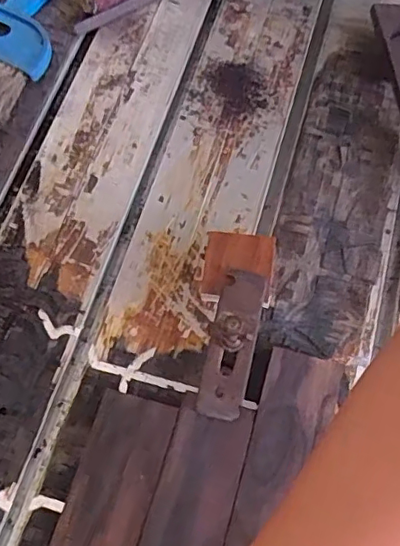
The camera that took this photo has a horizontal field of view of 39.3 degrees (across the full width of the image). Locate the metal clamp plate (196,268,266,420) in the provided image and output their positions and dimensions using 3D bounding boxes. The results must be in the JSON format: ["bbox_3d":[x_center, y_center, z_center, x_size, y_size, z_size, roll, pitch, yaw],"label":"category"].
[{"bbox_3d":[0.021,0.045,0.369,0.029,0.014,0.099,12,73,6],"label":"metal clamp plate"}]

